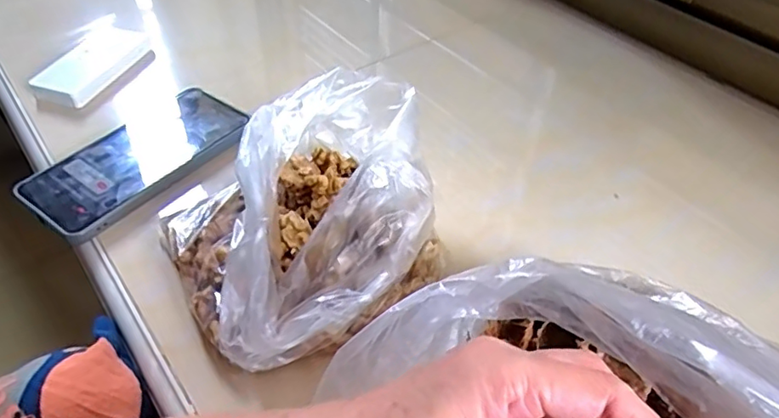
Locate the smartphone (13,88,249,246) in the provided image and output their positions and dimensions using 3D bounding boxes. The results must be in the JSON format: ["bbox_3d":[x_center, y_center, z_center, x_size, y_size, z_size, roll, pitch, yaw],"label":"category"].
[{"bbox_3d":[-0.182,-0.039,0.418,0.073,0.009,0.157,36,55,20],"label":"smartphone"}]

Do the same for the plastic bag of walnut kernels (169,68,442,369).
[{"bbox_3d":[-0.041,0.007,0.338,0.165,0.095,0.154,-21,50,-24],"label":"plastic bag of walnut kernels"}]

